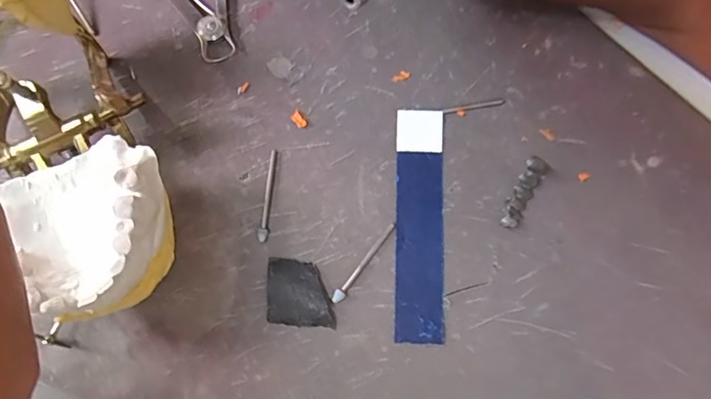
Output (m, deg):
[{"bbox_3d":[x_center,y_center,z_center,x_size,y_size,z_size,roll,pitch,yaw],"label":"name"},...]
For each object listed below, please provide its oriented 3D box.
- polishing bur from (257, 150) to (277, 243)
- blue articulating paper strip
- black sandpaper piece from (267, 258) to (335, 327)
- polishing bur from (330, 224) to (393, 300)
[{"bbox_3d":[-0.039,-0.002,0.223,0.005,0.004,0.042,7,79,3],"label":"polishing bur"},{"bbox_3d":[0.029,0.010,0.219,0.020,0.004,0.102,1,79,2],"label":"blue articulating paper strip"},{"bbox_3d":[-0.023,0.040,0.213,0.028,0.006,0.028,0,79,1],"label":"black sandpaper piece"},{"bbox_3d":[0.004,0.027,0.215,0.005,0.004,0.042,37,82,8],"label":"polishing bur"}]

